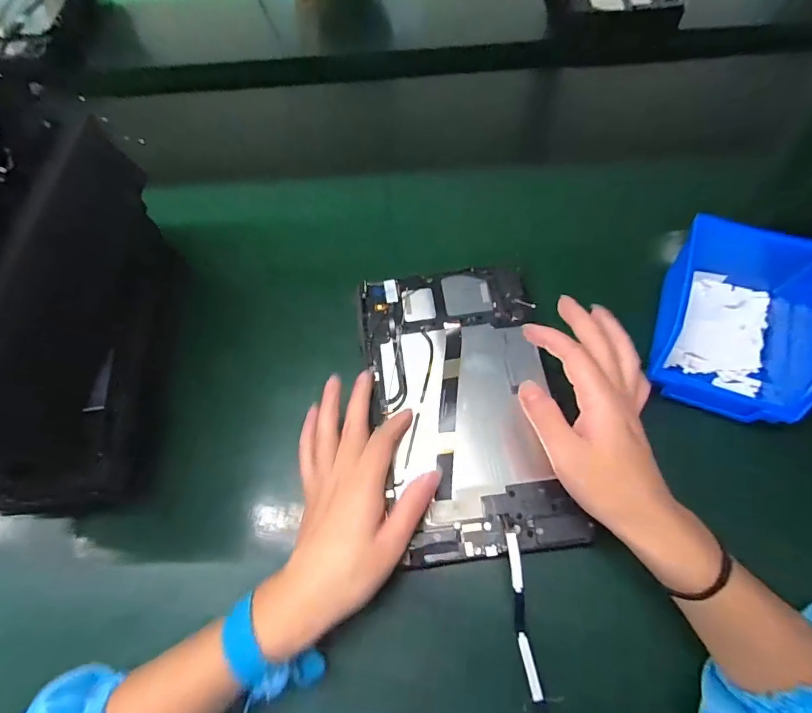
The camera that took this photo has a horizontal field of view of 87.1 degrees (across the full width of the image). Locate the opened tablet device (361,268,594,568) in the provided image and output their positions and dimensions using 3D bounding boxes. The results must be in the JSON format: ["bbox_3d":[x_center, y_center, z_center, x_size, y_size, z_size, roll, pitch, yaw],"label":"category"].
[{"bbox_3d":[0.043,0.032,0.344,0.142,0.008,0.234,-7,66,0],"label":"opened tablet device"}]

